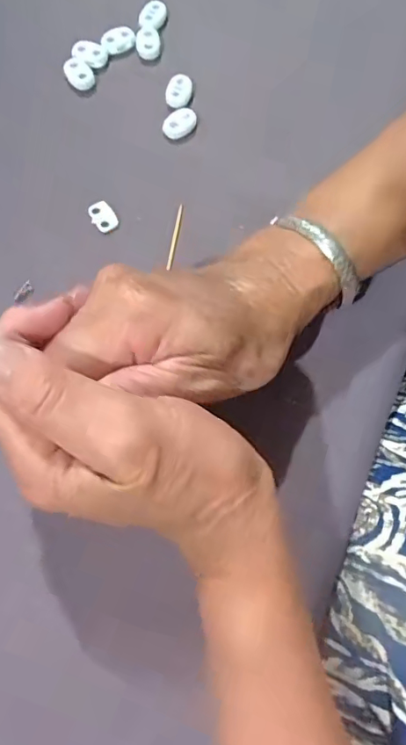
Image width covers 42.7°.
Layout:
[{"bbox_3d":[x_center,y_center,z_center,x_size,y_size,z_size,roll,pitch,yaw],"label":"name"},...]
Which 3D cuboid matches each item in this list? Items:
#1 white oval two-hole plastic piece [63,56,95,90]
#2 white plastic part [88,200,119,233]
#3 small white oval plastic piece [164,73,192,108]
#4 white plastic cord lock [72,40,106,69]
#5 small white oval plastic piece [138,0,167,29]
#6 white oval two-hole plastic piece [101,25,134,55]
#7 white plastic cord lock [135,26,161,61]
[{"bbox_3d":[-0.076,-0.185,0.320,0.015,0.007,0.021,-29,76,-10],"label":"white oval two-hole plastic piece"},{"bbox_3d":[-0.057,-0.089,0.297,0.013,0.004,0.018,-29,76,-10],"label":"white plastic part"},{"bbox_3d":[-0.015,-0.172,0.317,0.015,0.008,0.019,8,73,1],"label":"small white oval plastic piece"},{"bbox_3d":[-0.071,-0.199,0.324,0.020,0.007,0.014,14,73,3],"label":"white plastic cord lock"},{"bbox_3d":[-0.032,-0.230,0.334,0.017,0.004,0.022,22,74,5],"label":"small white oval plastic piece"},{"bbox_3d":[-0.054,-0.210,0.328,0.021,0.006,0.014,-19,74,-7],"label":"white oval two-hole plastic piece"},{"bbox_3d":[-0.035,-0.210,0.330,0.015,0.005,0.024,-5,73,-3],"label":"white plastic cord lock"}]

